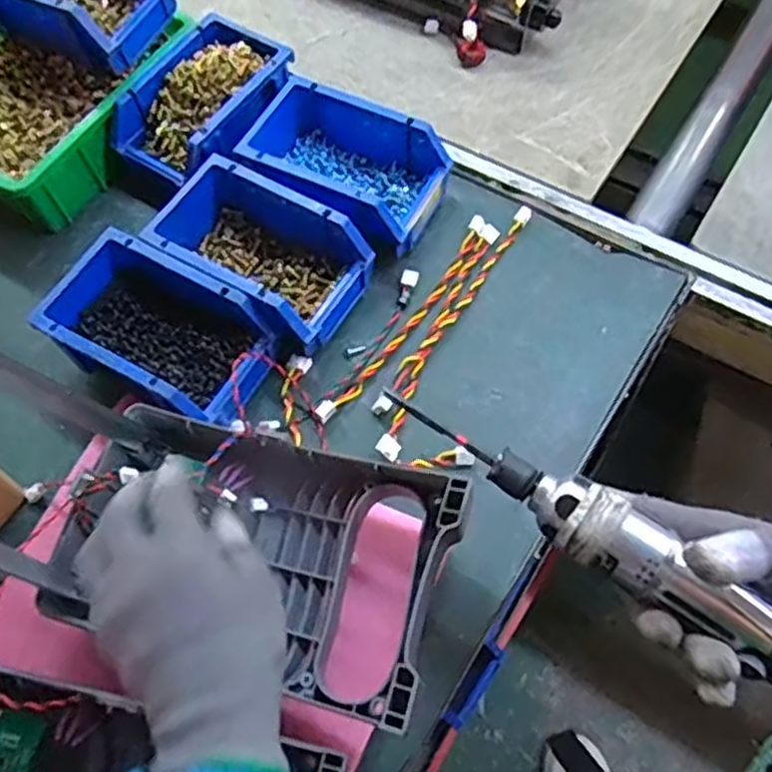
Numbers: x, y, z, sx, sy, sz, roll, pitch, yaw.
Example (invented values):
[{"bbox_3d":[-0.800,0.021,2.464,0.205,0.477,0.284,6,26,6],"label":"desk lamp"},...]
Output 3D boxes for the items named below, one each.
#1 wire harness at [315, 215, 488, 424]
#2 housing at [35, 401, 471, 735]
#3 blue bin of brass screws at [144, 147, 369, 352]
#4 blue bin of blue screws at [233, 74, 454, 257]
[{"bbox_3d":[0.019,-0.058,0.621,0.018,0.014,0.233,32,70,17],"label":"wire harness"},{"bbox_3d":[-0.088,0.108,0.490,0.254,0.062,0.161,14,66,10],"label":"housing"},{"bbox_3d":[-0.107,-0.111,0.610,0.169,0.066,0.100,29,69,16],"label":"blue bin of brass screws"},{"bbox_3d":[-0.039,-0.193,0.643,0.174,0.061,0.115,29,69,16],"label":"blue bin of blue screws"}]

